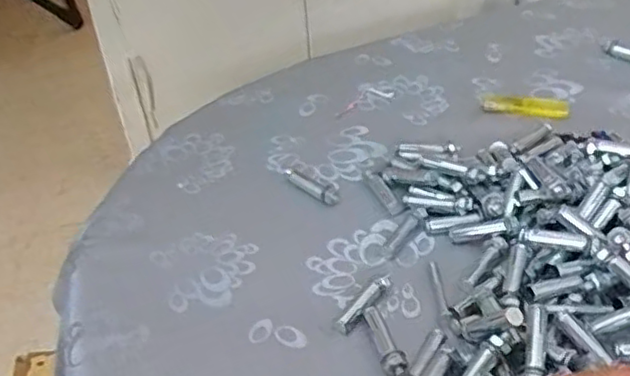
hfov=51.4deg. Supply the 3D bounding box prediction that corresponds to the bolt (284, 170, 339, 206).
[{"bbox_3d":[-0.005,-0.003,0.544,0.058,0.011,0.014,28,50,32],"label":"bolt"}]

